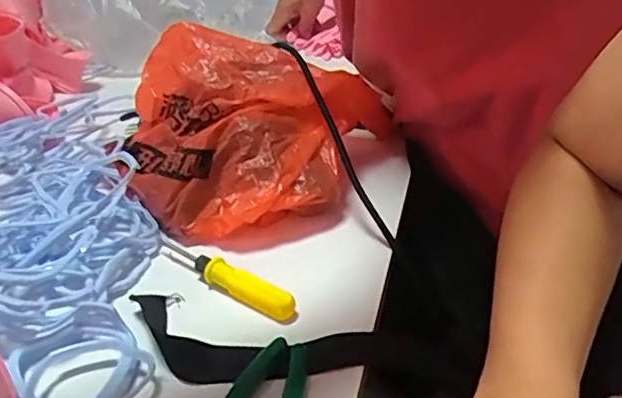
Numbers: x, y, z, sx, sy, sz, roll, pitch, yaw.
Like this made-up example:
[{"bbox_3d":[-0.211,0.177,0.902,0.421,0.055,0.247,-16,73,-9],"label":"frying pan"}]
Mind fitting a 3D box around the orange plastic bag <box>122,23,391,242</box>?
[{"bbox_3d":[-0.062,-0.068,0.526,0.229,0.111,0.211,4,31,15],"label":"orange plastic bag"}]

